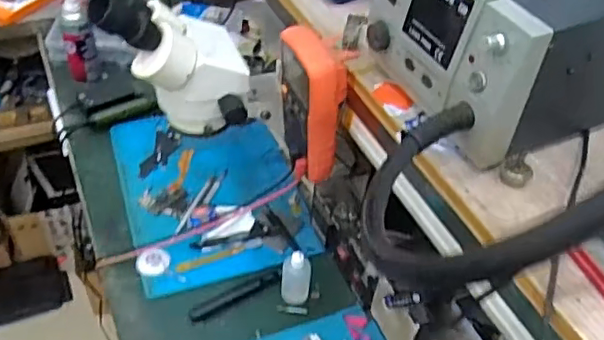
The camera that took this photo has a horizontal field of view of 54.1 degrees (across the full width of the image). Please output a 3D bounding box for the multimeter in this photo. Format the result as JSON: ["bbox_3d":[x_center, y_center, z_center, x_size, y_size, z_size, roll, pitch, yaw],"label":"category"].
[{"bbox_3d":[0.012,-0.072,0.684,0.055,0.168,0.083,-12,46,-15],"label":"multimeter"}]

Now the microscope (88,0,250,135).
[{"bbox_3d":[-0.157,-0.141,0.736,0.173,0.189,0.122,-2,44,-5],"label":"microscope"}]

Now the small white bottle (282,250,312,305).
[{"bbox_3d":[-0.007,0.135,0.746,0.038,0.077,0.038,6,44,3],"label":"small white bottle"}]

